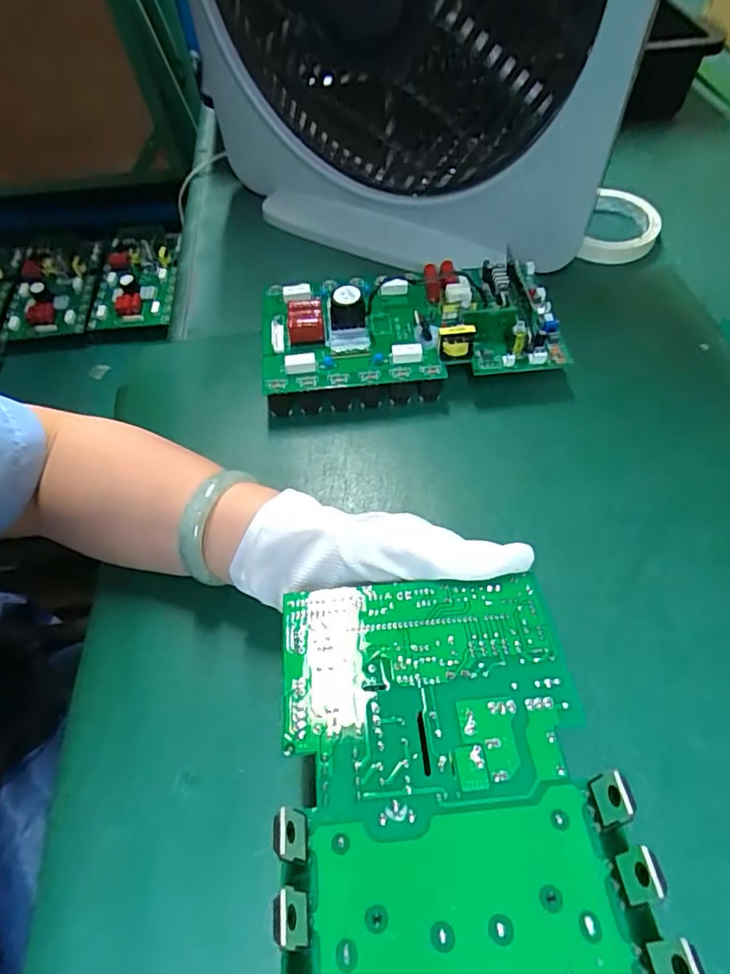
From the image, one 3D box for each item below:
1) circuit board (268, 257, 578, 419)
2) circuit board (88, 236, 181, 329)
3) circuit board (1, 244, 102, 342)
[{"bbox_3d":[0.035,-0.127,0.449,0.234,0.056,0.115,-7,57,-1],"label":"circuit board"},{"bbox_3d":[-0.367,-0.339,0.889,0.133,0.034,0.208,-5,57,-1],"label":"circuit board"},{"bbox_3d":[-0.498,-0.314,0.879,0.135,0.034,0.186,-5,63,-5],"label":"circuit board"}]

